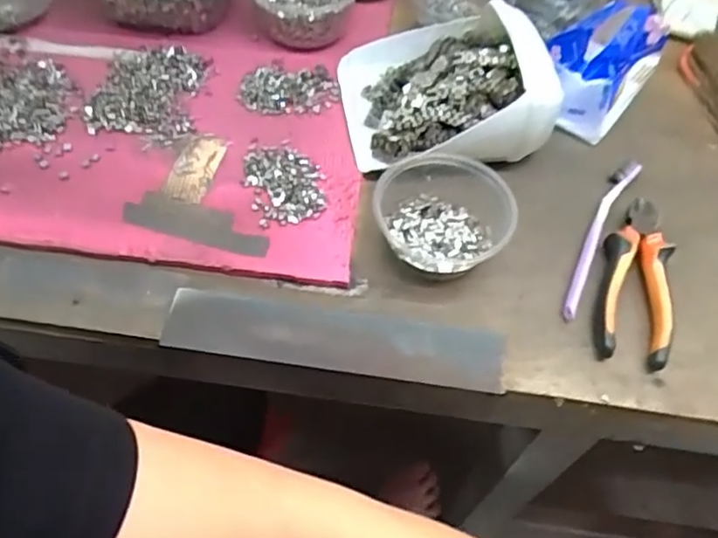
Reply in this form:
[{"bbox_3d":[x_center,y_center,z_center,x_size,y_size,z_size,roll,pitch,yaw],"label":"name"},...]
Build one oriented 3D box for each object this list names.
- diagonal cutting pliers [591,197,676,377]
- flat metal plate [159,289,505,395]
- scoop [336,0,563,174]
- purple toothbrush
[{"bbox_3d":[0.220,0.006,0.492,0.053,0.025,0.147,15,56,7],"label":"diagonal cutting pliers"},{"bbox_3d":[-0.018,0.050,0.459,0.247,0.007,0.050,8,52,2],"label":"flat metal plate"},{"bbox_3d":[0.076,-0.170,0.556,0.169,0.070,0.155,-7,56,-8],"label":"scoop"},{"bbox_3d":[0.201,-0.030,0.519,0.018,0.015,0.179,27,58,15],"label":"purple toothbrush"}]

